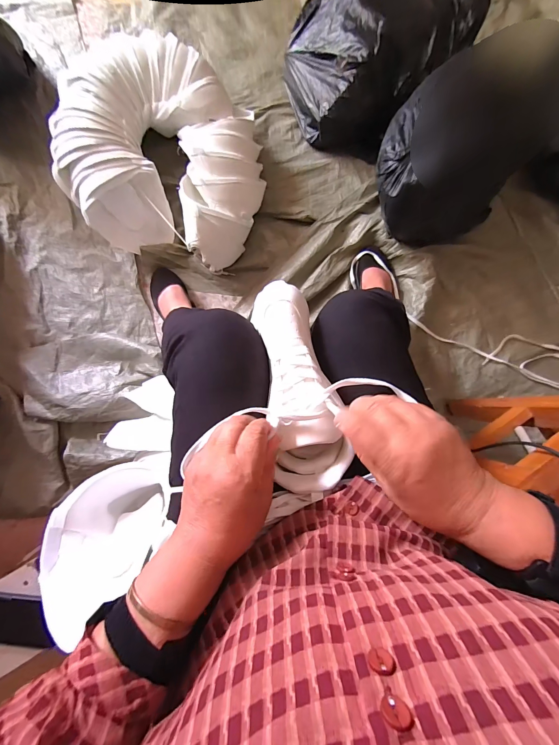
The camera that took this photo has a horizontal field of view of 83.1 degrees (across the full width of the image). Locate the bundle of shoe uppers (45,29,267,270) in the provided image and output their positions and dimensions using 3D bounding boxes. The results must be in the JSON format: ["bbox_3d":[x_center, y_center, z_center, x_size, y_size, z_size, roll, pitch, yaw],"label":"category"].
[{"bbox_3d":[-0.275,-0.521,0.776,0.477,0.183,0.449,0,84,-2],"label":"bundle of shoe uppers"}]

